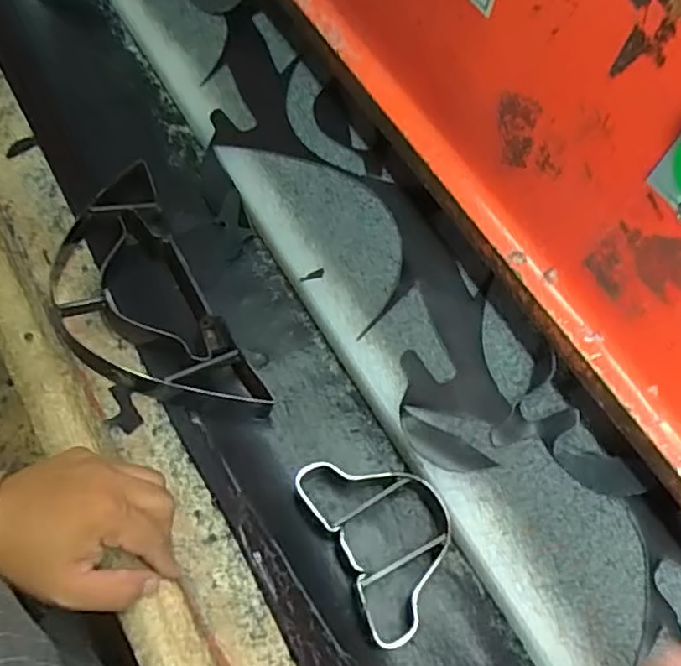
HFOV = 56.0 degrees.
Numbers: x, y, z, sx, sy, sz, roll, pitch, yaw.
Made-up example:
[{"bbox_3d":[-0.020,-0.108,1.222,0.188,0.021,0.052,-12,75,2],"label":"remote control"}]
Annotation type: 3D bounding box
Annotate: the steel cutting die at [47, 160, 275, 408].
[{"bbox_3d":[-0.162,-0.018,0.515,0.114,0.054,0.230,-27,67,-17],"label":"steel cutting die"}]

